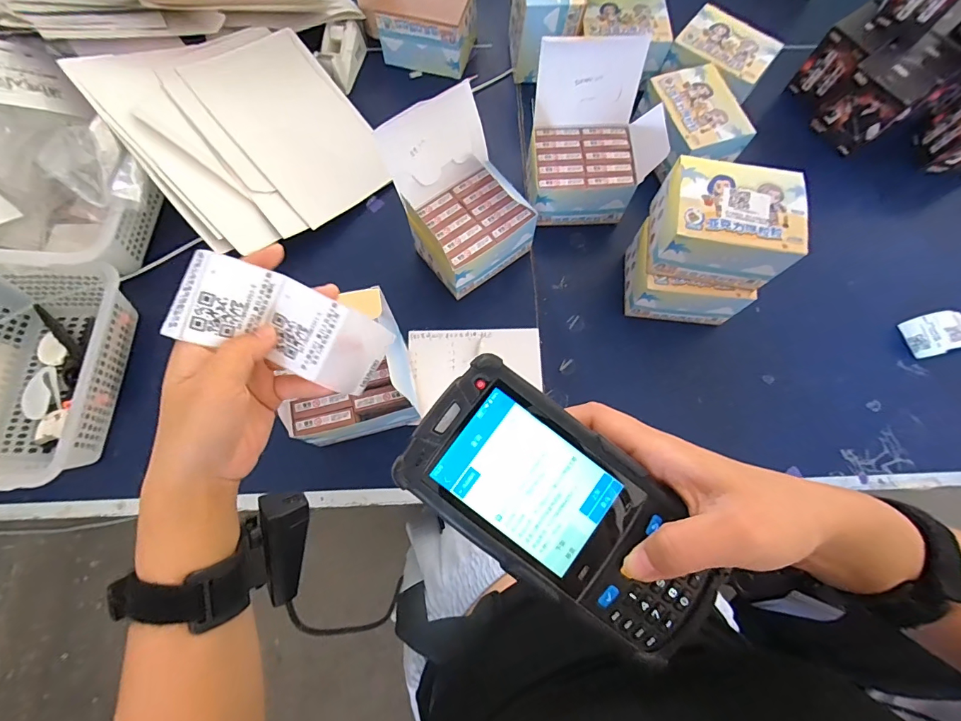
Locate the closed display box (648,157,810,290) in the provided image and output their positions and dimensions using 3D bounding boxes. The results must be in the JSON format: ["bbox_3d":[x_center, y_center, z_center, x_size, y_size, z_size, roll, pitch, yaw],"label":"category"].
[{"bbox_3d":[0.277,-0.157,0.495,0.137,0.088,0.107,9,74,1],"label":"closed display box"}]

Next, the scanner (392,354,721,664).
[{"bbox_3d":[0.039,0.066,0.192,0.143,0.026,0.068,36,76,9],"label":"scanner"}]

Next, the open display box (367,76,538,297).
[{"bbox_3d":[-0.027,-0.205,0.549,0.149,0.147,0.161,-35,77,-10],"label":"open display box"}]

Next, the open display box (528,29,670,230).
[{"bbox_3d":[0.154,-0.297,0.579,0.166,0.166,0.154,4,74,0],"label":"open display box"}]

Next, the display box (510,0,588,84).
[{"bbox_3d":[0.099,-0.530,0.670,0.098,0.130,0.119,-2,74,-2],"label":"display box"}]

